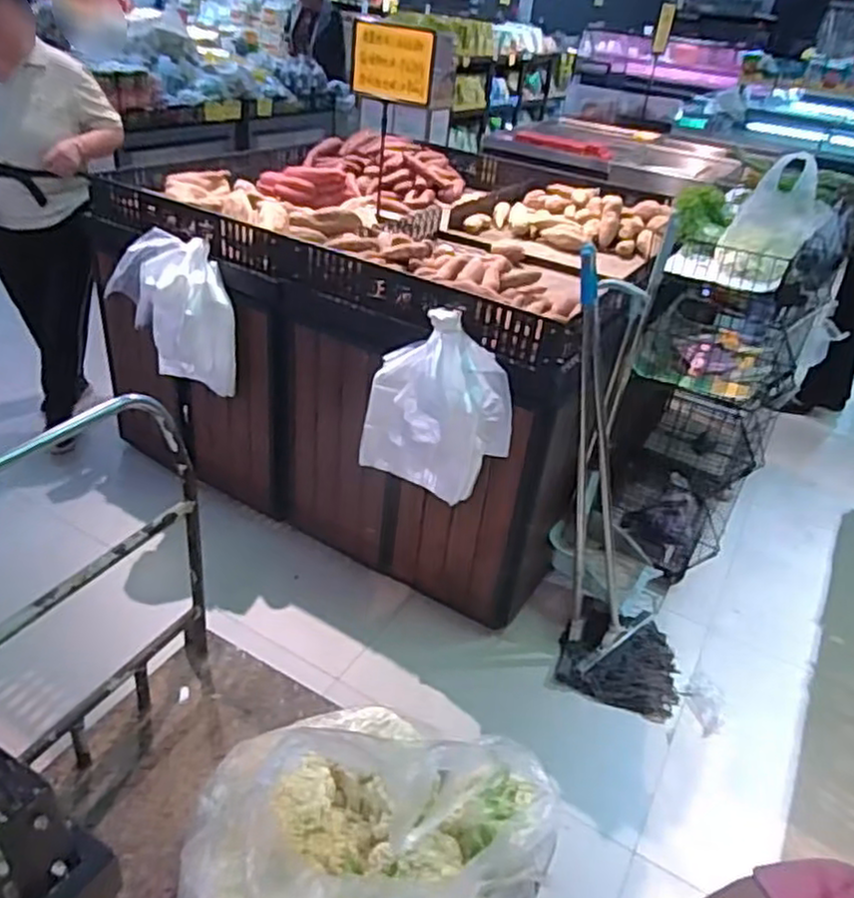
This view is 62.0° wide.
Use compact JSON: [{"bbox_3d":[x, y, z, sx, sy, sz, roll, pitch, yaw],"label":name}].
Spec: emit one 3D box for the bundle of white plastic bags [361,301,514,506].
[{"bbox_3d":[0.027,-0.092,1.805,0.380,0.438,0.127,28,38,28],"label":"bundle of white plastic bags"}]

